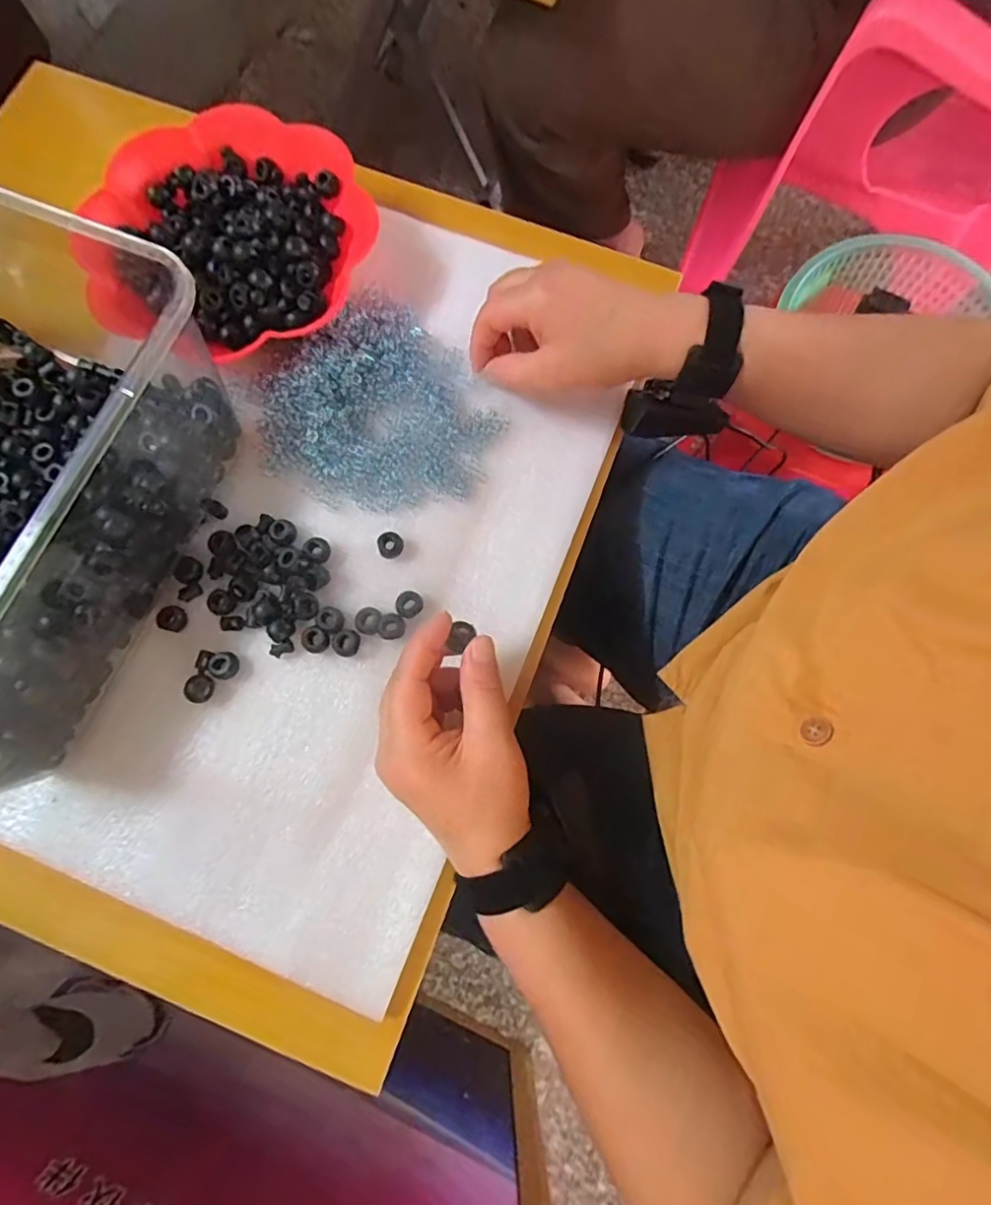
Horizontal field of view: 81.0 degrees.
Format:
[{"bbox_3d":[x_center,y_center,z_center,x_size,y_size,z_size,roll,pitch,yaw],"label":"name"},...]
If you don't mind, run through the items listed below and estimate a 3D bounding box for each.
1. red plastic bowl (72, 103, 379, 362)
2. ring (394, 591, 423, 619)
[{"bbox_3d":[-0.192,-0.265,0.423,0.191,0.036,0.187,0,77,-1],"label":"red plastic bowl"},{"bbox_3d":[-0.057,0.002,0.384,0.017,0.010,0.017,0,77,-1],"label":"ring"}]

